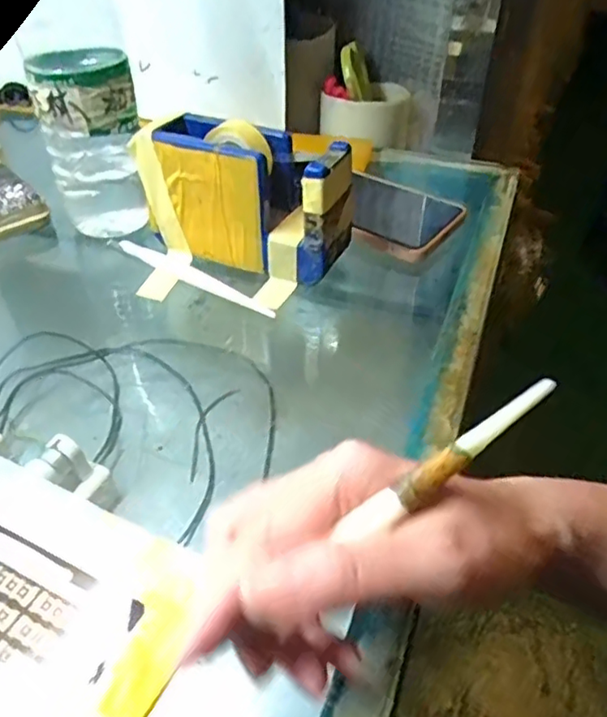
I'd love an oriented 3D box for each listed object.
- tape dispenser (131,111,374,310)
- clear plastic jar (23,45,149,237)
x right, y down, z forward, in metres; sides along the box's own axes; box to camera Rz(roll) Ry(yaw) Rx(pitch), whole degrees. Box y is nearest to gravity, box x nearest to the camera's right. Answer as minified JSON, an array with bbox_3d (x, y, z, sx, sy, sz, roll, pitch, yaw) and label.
[{"bbox_3d":[-0.034,-0.101,0.390,0.132,0.088,0.046,19,45,20],"label":"tape dispenser"},{"bbox_3d":[-0.142,-0.148,0.414,0.061,0.106,0.058,-13,44,-14],"label":"clear plastic jar"}]

